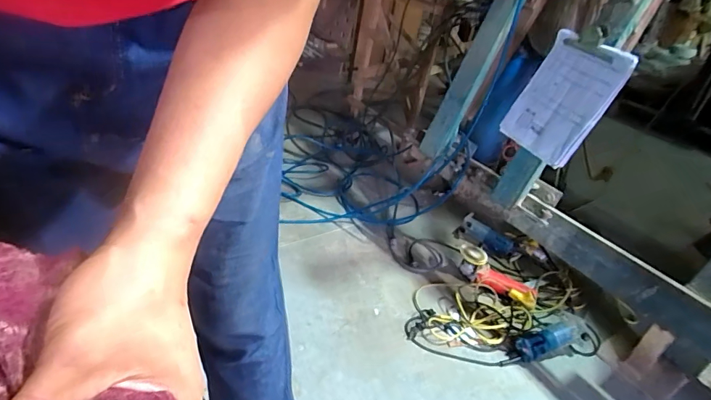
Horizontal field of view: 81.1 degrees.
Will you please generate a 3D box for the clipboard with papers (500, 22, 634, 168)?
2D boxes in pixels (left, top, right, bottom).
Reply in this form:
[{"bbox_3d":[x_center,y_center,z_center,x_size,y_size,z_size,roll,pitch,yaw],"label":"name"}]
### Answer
[{"bbox_3d":[0.507,-0.253,1.027,0.055,0.310,0.212,-3,45,-22],"label":"clipboard with papers"}]

